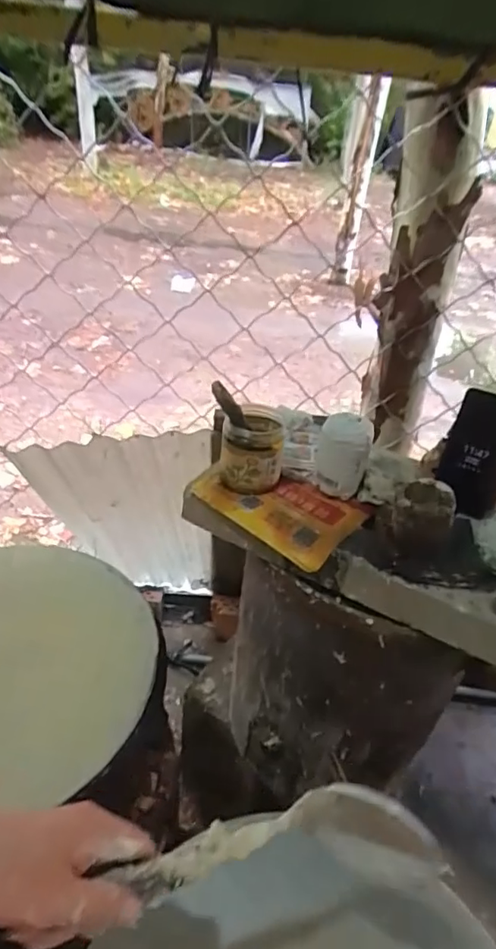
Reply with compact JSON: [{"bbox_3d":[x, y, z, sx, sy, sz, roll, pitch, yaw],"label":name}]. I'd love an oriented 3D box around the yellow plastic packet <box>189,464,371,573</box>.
[{"bbox_3d":[0.041,0.037,0.729,0.207,0.016,0.140,30,44,28],"label":"yellow plastic packet"}]

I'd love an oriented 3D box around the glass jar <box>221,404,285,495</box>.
[{"bbox_3d":[0.004,-0.039,0.738,0.084,0.094,0.090,1,38,-7],"label":"glass jar"}]

